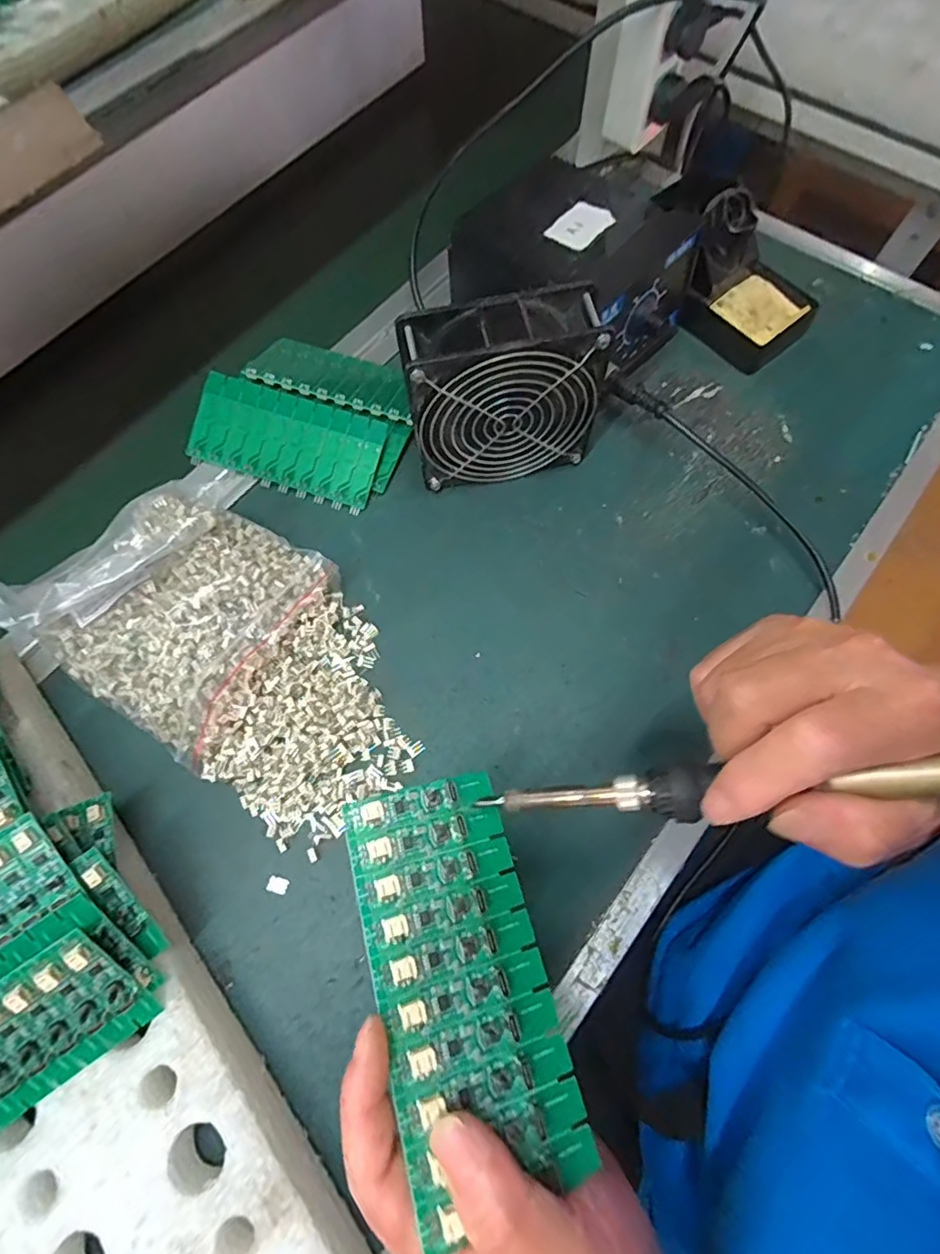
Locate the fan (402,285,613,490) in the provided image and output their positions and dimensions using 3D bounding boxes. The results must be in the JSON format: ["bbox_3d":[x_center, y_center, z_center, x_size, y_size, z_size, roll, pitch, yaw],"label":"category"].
[{"bbox_3d":[0.024,-0.151,0.366,0.126,0.118,0.053,-11,72,-3],"label":"fan"}]

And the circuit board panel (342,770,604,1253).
[{"bbox_3d":[-0.003,0.125,0.207,0.062,0.005,0.132,-9,65,-19],"label":"circuit board panel"}]

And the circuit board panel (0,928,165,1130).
[{"bbox_3d":[-0.220,0.200,0.250,0.136,0.006,0.062,-33,111,-12],"label":"circuit board panel"}]

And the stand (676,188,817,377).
[{"bbox_3d":[0.213,-0.262,0.423,0.098,0.075,0.073,41,76,13],"label":"stand"}]

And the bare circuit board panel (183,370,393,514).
[{"bbox_3d":[-0.134,-0.134,0.408,0.137,0.004,0.069,18,94,3],"label":"bare circuit board panel"}]

